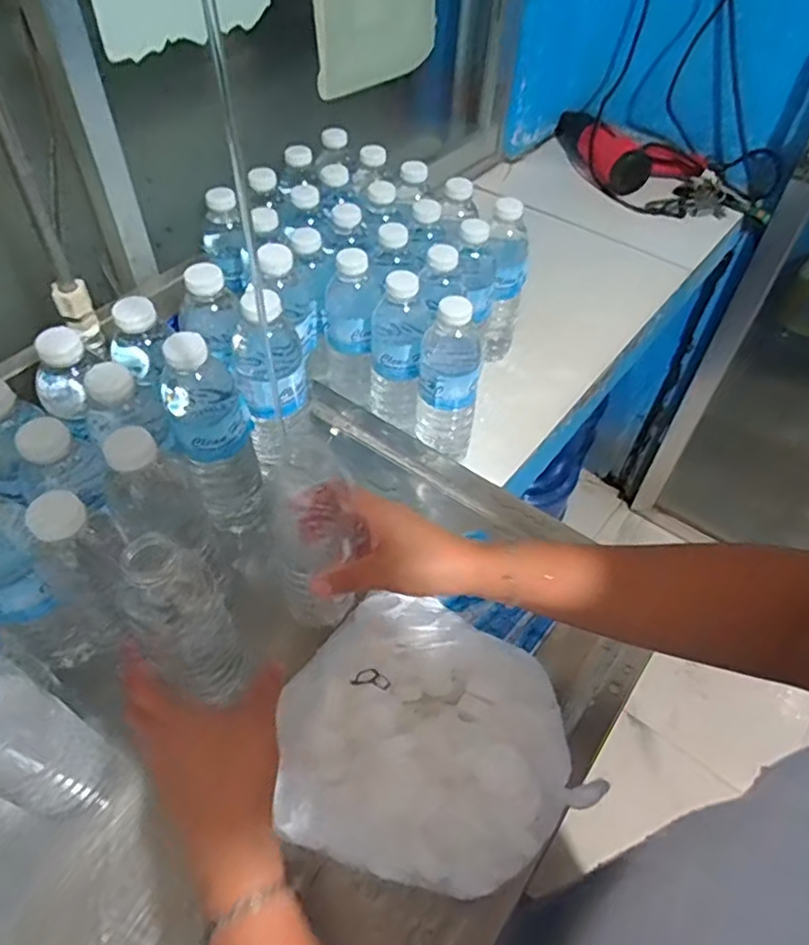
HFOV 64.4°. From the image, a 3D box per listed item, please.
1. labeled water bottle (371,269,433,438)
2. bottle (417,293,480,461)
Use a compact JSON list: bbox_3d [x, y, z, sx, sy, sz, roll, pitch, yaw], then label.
[{"bbox_3d":[-0.005,-0.129,0.671,0.059,0.172,0.076,11,51,7],"label":"labeled water bottle"},{"bbox_3d":[0.044,-0.091,0.653,0.063,0.193,0.062,10,51,6],"label":"bottle"}]

